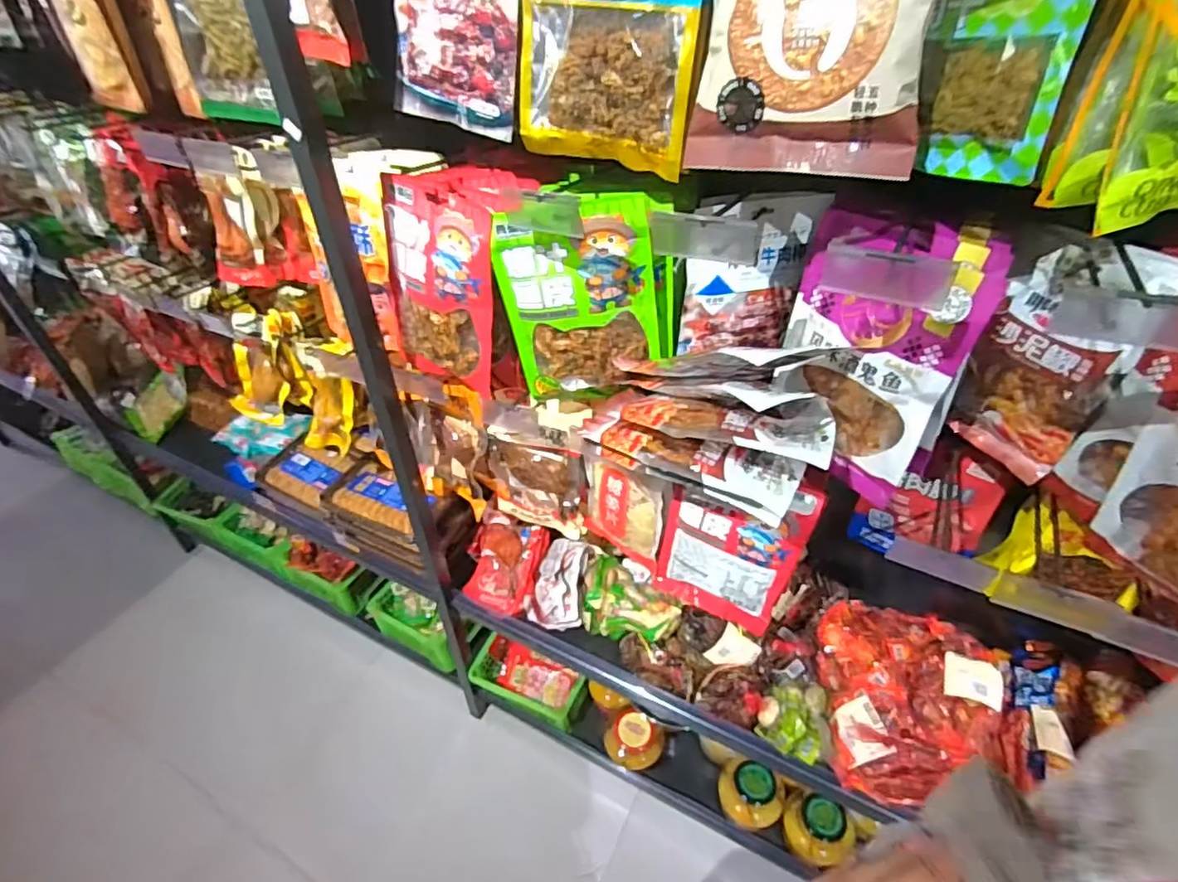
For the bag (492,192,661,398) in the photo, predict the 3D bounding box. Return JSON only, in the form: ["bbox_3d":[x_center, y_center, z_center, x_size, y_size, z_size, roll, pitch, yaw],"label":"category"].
[{"bbox_3d":[-0.011,-0.167,0.744,0.191,0.264,0.051,-5,41,-5],"label":"bag"}]

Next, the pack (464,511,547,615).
[{"bbox_3d":[-0.182,0.255,1.235,0.168,0.044,0.185,10,80,19],"label":"pack"}]

